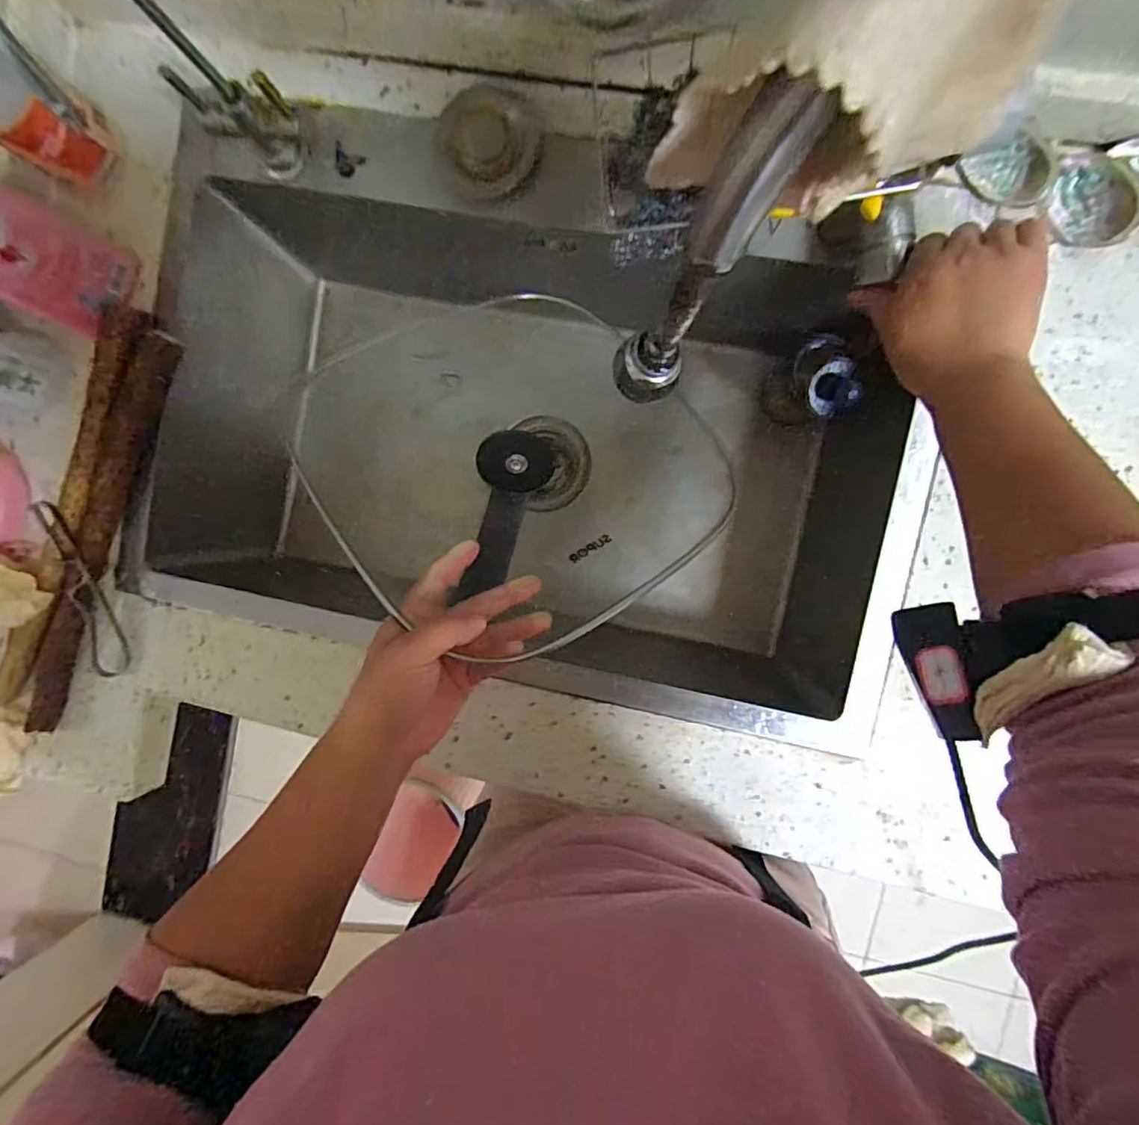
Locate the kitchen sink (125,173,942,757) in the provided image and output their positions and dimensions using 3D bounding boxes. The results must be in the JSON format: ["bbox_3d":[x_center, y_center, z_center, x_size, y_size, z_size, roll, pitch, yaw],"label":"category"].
[{"bbox_3d":[-0.041,-0.114,0.593,0.652,0.219,0.410,10,92,5],"label":"kitchen sink"}]

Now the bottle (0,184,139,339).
[{"bbox_3d":[-0.426,-0.235,0.415,0.049,0.202,0.083,32,96,5],"label":"bottle"}]

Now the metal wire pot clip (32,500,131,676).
[{"bbox_3d":[-0.435,0.026,0.522,0.031,0.018,0.165,-7,107,8],"label":"metal wire pot clip"}]

